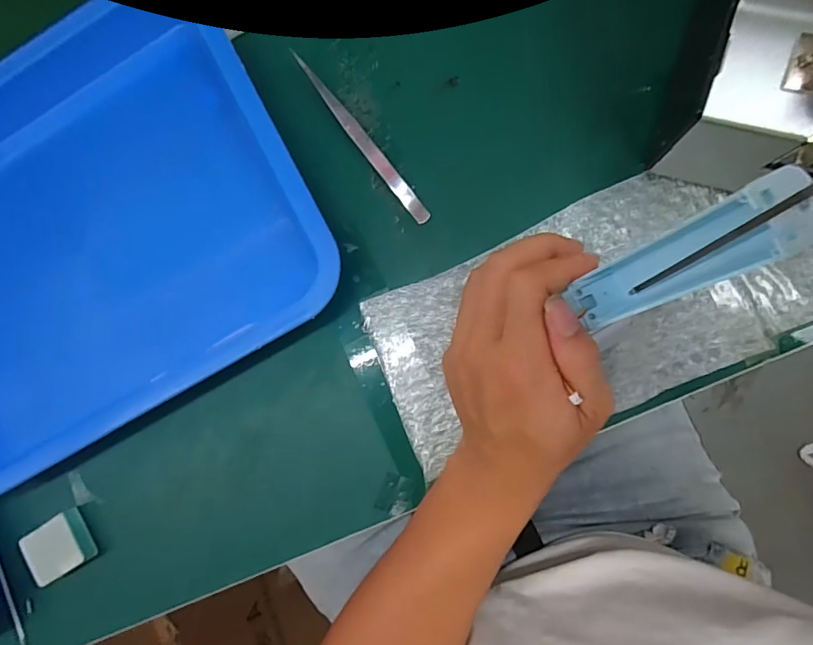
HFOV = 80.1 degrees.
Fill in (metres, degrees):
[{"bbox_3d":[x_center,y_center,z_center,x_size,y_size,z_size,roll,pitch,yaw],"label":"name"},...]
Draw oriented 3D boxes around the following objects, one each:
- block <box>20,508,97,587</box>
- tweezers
[{"bbox_3d":[-0.243,0.157,0.338,0.044,0.014,0.037,-34,83,7],"label":"block"},{"bbox_3d":[-0.031,-0.121,0.320,0.010,0.013,0.138,-39,82,6],"label":"tweezers"}]

